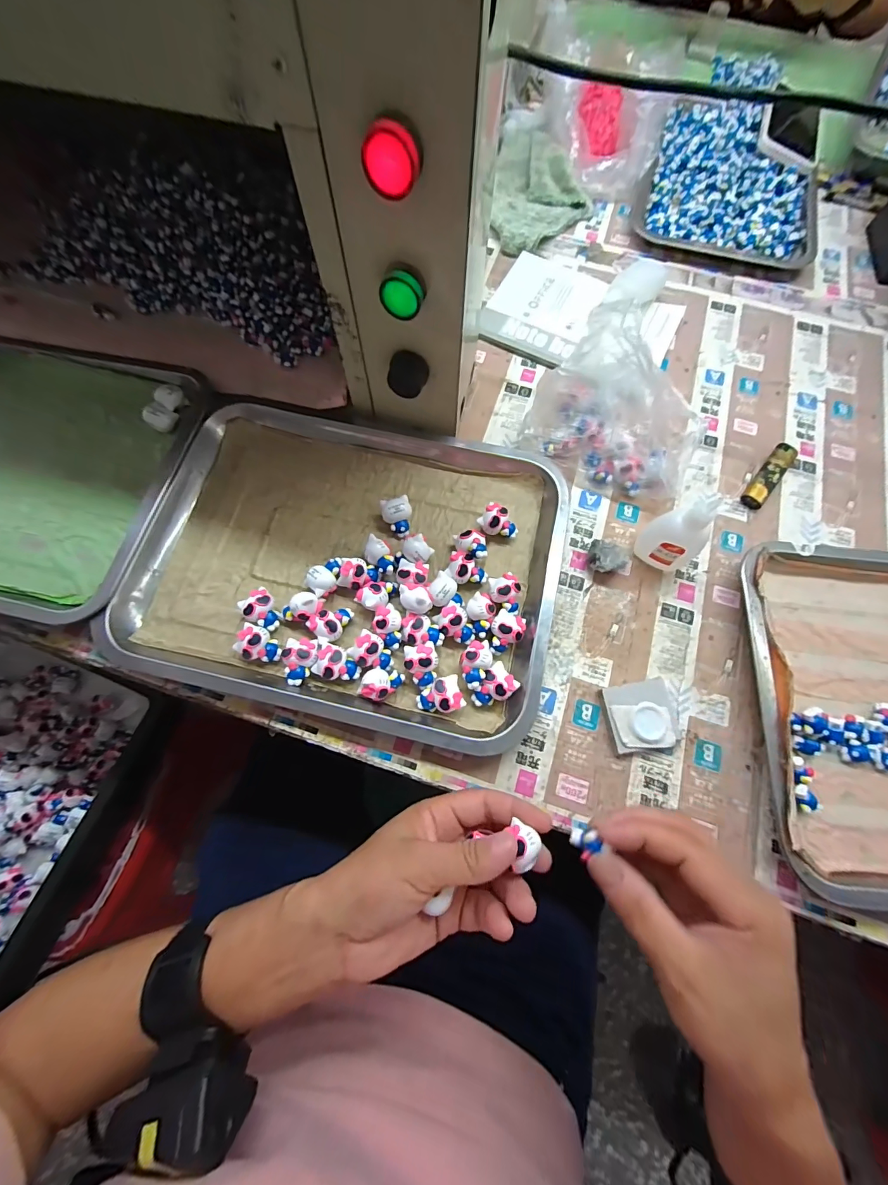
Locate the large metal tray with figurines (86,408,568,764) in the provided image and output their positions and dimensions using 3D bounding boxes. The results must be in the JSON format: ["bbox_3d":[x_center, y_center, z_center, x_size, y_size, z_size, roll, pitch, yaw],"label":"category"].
[{"bbox_3d":[-0.079,-0.035,0.350,0.341,0.024,0.261,14,73,4],"label":"large metal tray with figurines"}]

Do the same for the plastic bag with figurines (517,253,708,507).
[{"bbox_3d":[0.159,-0.163,0.348,0.144,0.120,0.097,32,75,9],"label":"plastic bag with figurines"}]

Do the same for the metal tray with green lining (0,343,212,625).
[{"bbox_3d":[-0.406,-0.120,0.387,0.329,0.033,0.260,12,73,3],"label":"metal tray with green lining"}]

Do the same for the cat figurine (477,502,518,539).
[{"bbox_3d":[0.047,-0.058,0.361,0.033,0.022,0.025,39,76,11],"label":"cat figurine"}]

